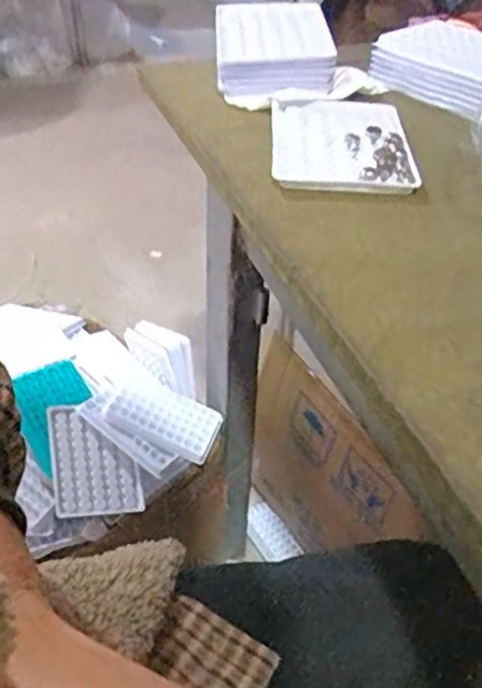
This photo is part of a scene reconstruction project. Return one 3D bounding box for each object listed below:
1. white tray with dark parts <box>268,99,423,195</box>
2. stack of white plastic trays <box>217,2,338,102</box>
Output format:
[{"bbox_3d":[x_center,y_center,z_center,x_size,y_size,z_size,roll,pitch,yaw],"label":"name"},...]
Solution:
[{"bbox_3d":[0.068,-0.143,0.472,0.091,0.009,0.125,2,41,1],"label":"white tray with dark parts"},{"bbox_3d":[0.027,-0.253,0.571,0.093,0.033,0.159,-1,41,-3],"label":"stack of white plastic trays"}]

